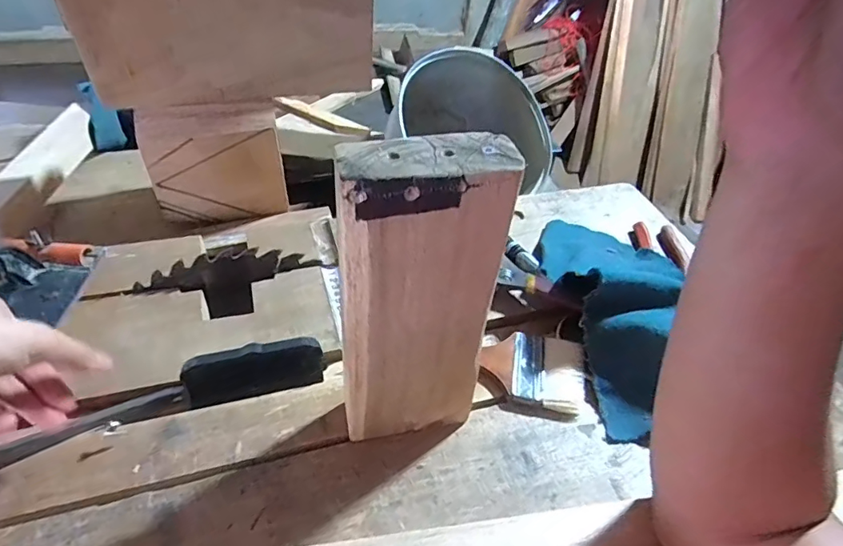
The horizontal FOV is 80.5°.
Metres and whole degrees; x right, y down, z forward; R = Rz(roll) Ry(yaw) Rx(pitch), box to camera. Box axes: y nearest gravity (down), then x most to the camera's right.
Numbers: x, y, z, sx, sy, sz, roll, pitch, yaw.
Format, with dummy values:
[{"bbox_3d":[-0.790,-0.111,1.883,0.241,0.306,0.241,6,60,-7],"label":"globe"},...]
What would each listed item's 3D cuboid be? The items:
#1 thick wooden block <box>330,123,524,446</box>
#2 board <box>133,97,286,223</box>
[{"bbox_3d":[-0.005,0.027,0.336,0.094,0.237,0.050,-7,46,-13],"label":"thick wooden block"},{"bbox_3d":[-0.226,-0.118,0.553,0.138,0.137,0.023,-5,46,-12],"label":"board"}]

